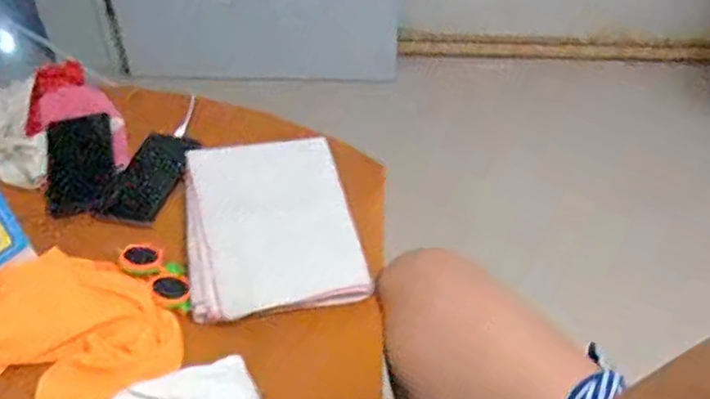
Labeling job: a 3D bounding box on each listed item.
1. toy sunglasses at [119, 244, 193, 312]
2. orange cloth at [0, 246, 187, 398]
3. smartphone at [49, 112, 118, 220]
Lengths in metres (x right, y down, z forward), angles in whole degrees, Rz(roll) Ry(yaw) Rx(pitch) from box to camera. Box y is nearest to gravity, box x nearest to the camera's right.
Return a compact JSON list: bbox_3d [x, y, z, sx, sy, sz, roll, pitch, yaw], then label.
[{"bbox_3d":[-0.202,0.080,0.680,0.043,0.018,0.111,-34,54,-31],"label":"toy sunglasses"},{"bbox_3d":[-0.299,0.154,0.597,0.207,0.036,0.253,27,50,25],"label":"orange cloth"},{"bbox_3d":[-0.334,-0.045,0.802,0.078,0.006,0.155,-8,53,-18],"label":"smartphone"}]

